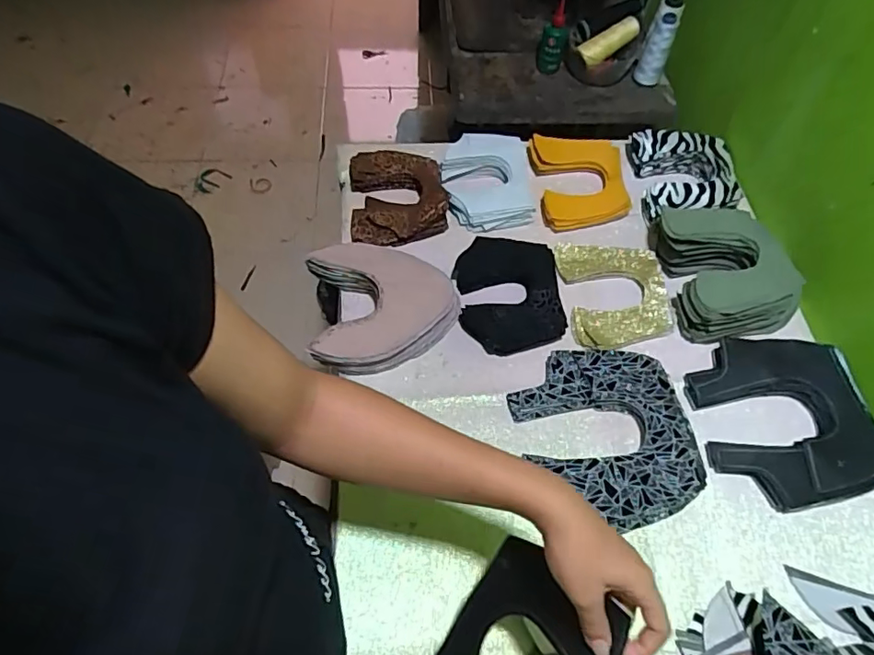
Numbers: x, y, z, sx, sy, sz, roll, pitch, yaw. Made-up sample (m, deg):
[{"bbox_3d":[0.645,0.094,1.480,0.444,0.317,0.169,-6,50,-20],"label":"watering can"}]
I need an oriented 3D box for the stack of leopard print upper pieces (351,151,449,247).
[{"bbox_3d":[-0.055,-0.187,0.767,0.131,0.035,0.154,-4,60,-5],"label":"stack of leopard print upper pieces"}]

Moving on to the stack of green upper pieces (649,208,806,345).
[{"bbox_3d":[0.373,-0.083,0.693,0.160,0.061,0.189,-7,60,-6],"label":"stack of green upper pieces"}]

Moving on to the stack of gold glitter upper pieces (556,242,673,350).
[{"bbox_3d":[0.232,-0.047,0.702,0.131,0.016,0.160,-2,60,-4],"label":"stack of gold glitter upper pieces"}]

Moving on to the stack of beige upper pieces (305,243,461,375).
[{"bbox_3d":[-0.062,-0.023,0.655,0.172,0.052,0.172,-3,60,-4],"label":"stack of beige upper pieces"}]

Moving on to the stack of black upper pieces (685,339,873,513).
[{"bbox_3d":[0.390,0.098,0.609,0.187,0.032,0.199,-7,60,-6],"label":"stack of black upper pieces"}]

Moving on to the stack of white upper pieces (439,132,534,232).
[{"bbox_3d":[0.073,-0.213,0.778,0.125,0.029,0.157,-3,60,-4],"label":"stack of white upper pieces"}]

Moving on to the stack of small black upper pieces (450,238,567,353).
[{"bbox_3d":[0.092,-0.045,0.694,0.130,0.031,0.164,-5,60,-5],"label":"stack of small black upper pieces"}]

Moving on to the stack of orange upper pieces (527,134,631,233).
[{"bbox_3d":[0.209,-0.216,0.793,0.128,0.035,0.162,-5,60,-5],"label":"stack of orange upper pieces"}]

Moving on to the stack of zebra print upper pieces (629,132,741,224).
[{"bbox_3d":[0.357,-0.214,0.787,0.143,0.055,0.150,6,59,2],"label":"stack of zebra print upper pieces"}]

